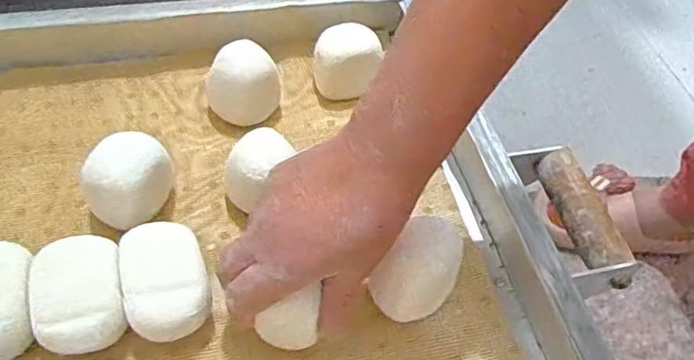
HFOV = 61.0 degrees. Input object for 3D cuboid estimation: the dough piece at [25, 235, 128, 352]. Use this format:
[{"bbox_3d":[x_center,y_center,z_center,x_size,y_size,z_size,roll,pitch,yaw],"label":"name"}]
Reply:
[{"bbox_3d":[-0.166,0.076,0.373,0.051,0.040,0.067,-12,55,-14],"label":"dough piece"}]

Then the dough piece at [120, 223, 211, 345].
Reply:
[{"bbox_3d":[-0.116,0.069,0.382,0.050,0.042,0.071,-13,55,-15],"label":"dough piece"}]

